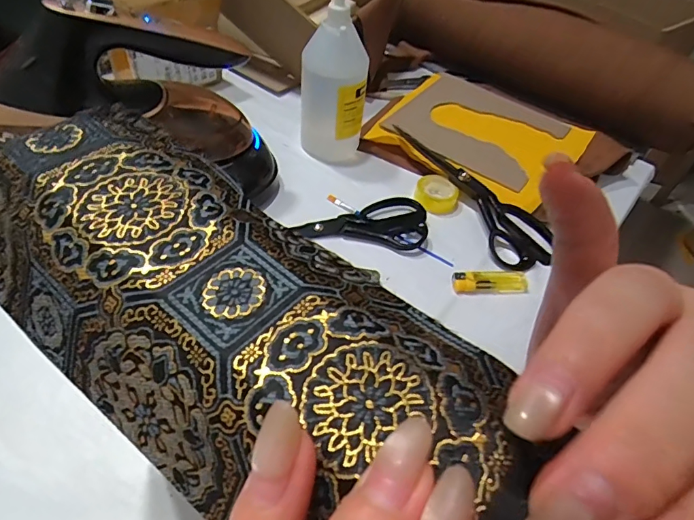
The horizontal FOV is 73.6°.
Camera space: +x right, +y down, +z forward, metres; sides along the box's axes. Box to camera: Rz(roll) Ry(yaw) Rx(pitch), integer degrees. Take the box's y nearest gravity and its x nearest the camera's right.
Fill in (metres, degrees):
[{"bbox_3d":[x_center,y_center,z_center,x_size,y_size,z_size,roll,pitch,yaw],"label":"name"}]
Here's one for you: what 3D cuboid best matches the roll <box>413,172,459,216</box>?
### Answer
[{"bbox_3d":[0.106,-0.078,0.549,0.049,0.019,0.051,4,48,-4],"label":"roll"}]

